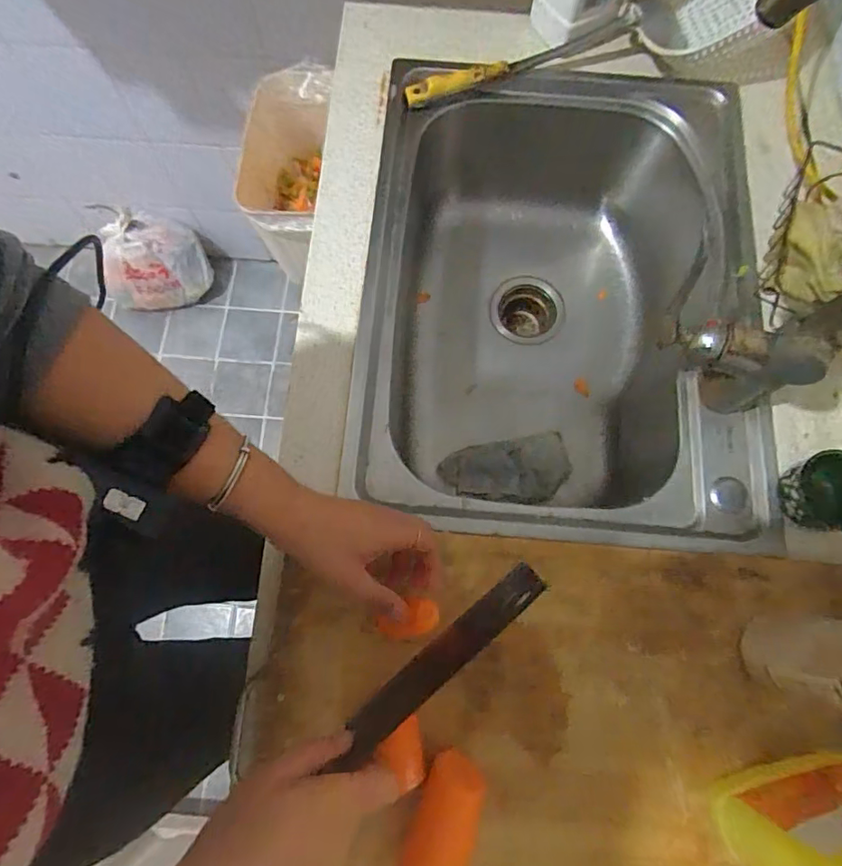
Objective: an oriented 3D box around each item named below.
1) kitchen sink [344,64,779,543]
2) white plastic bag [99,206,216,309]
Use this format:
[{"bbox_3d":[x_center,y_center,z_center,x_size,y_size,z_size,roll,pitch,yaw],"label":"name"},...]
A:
[{"bbox_3d":[0.144,-0.134,0.677,0.405,0.218,0.551,4,74,1],"label":"kitchen sink"},{"bbox_3d":[-0.658,-0.421,1.348,0.200,0.176,0.215,-3,74,-1],"label":"white plastic bag"}]

